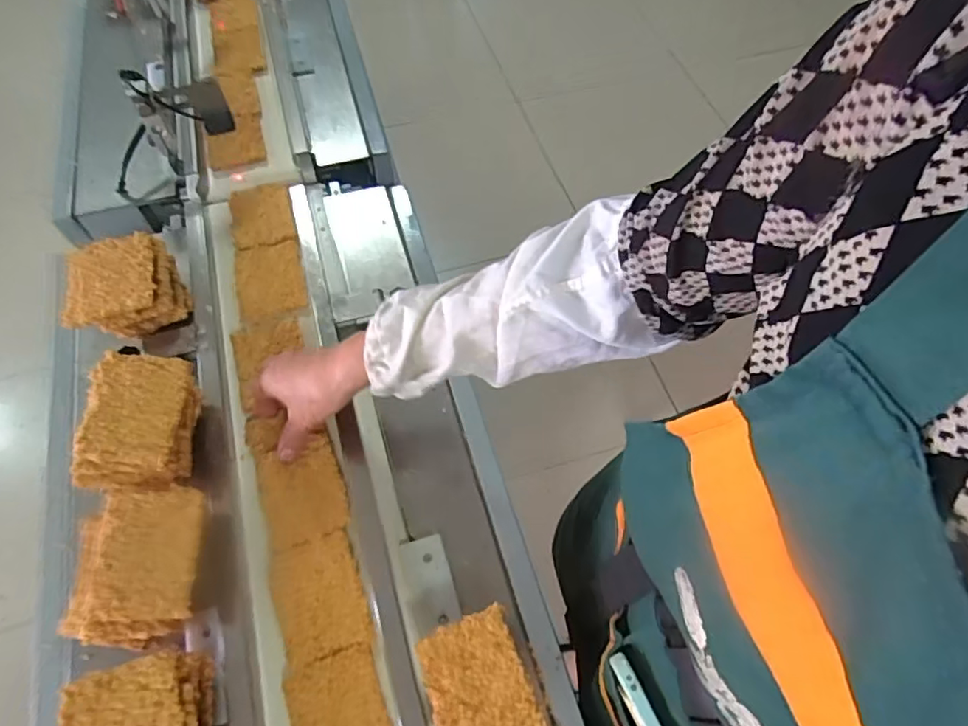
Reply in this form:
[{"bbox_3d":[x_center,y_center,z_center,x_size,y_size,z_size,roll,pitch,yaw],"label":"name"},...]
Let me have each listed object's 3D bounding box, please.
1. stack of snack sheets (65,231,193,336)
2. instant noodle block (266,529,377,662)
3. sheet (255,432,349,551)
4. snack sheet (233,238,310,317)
[{"bbox_3d":[-0.355,-0.071,0.583,0.102,0.061,0.100,-14,62,-8],"label":"stack of snack sheets"},{"bbox_3d":[-0.133,0.188,0.476,0.069,0.013,0.087,-15,63,-9],"label":"instant noodle block"},{"bbox_3d":[-0.156,0.107,0.507,0.068,0.012,0.088,-18,63,-11],"label":"sheet"},{"bbox_3d":[-0.228,-0.091,0.630,0.069,0.007,0.089,-13,62,-8],"label":"snack sheet"}]

